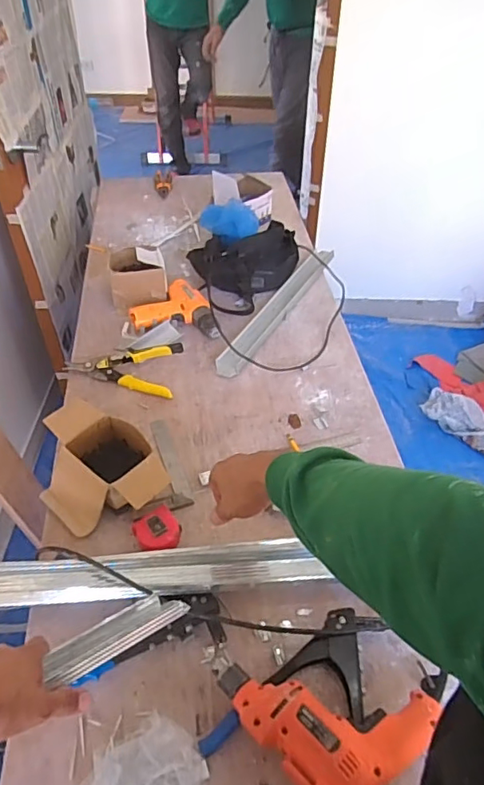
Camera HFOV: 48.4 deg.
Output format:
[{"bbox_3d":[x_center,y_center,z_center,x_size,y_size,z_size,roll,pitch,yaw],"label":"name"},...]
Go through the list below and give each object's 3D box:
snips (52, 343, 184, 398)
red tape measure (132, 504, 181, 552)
[{"bbox_3d":[-0.248,-0.056,1.101,0.235,0.037,0.123,6,44,5],"label":"snips"},{"bbox_3d":[-0.128,0.219,0.828,0.064,0.044,0.069,-26,50,-25],"label":"red tape measure"}]

